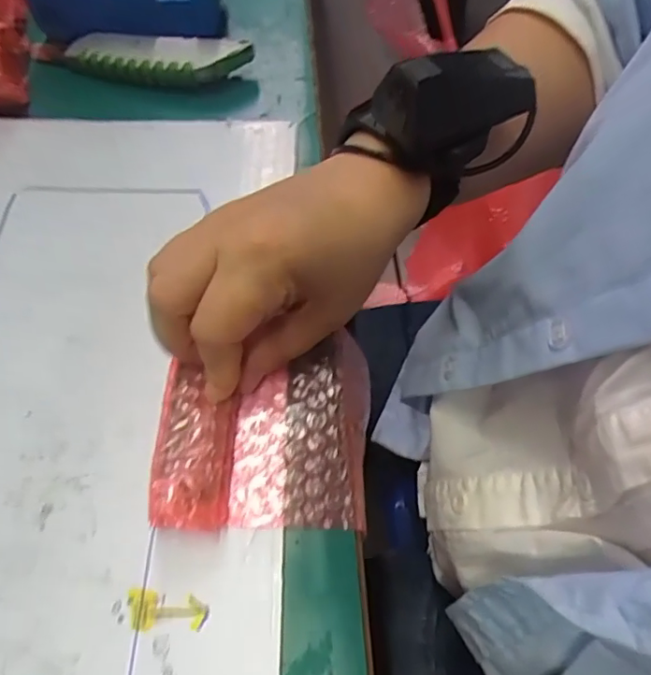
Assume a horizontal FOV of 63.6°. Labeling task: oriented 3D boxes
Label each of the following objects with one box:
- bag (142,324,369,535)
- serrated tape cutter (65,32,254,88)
[{"bbox_3d":[-0.027,0.040,0.243,0.094,0.024,0.089,-2,63,-1],"label":"bag"},{"bbox_3d":[-0.114,-0.192,0.360,0.126,0.025,0.031,9,63,5],"label":"serrated tape cutter"}]

